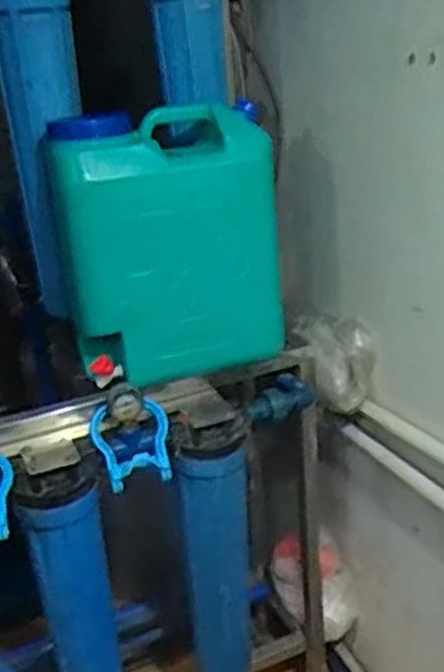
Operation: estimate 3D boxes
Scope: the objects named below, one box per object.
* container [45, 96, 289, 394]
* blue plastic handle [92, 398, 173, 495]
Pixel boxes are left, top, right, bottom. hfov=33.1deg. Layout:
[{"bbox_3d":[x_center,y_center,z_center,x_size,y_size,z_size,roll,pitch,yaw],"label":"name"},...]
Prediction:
[{"bbox_3d":[-0.079,-0.139,1.156,0.322,0.378,0.139,-11,22,-12],"label":"container"},{"bbox_3d":[-0.132,0.161,1.114,0.105,0.126,0.061,-3,-11,-43],"label":"blue plastic handle"}]

